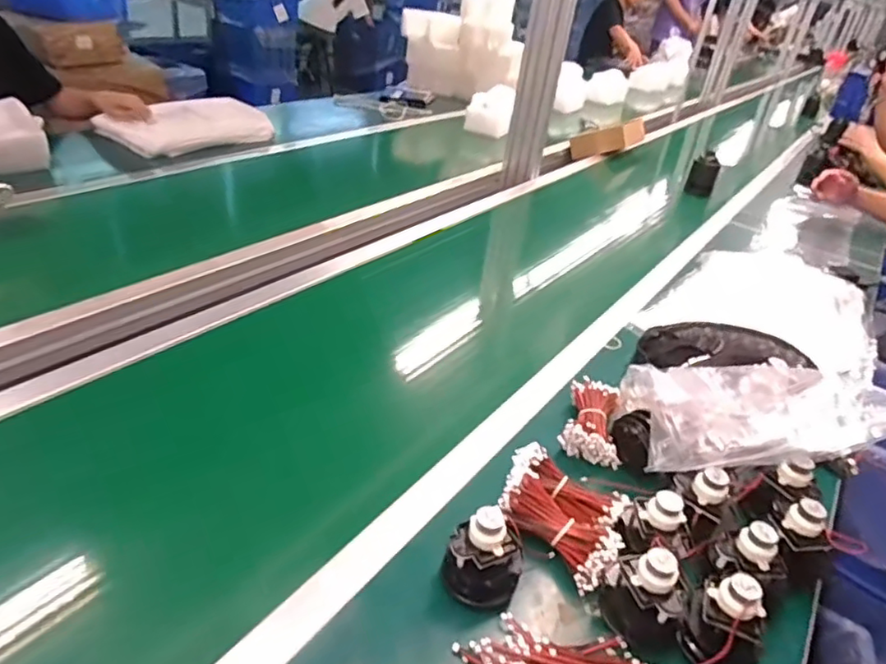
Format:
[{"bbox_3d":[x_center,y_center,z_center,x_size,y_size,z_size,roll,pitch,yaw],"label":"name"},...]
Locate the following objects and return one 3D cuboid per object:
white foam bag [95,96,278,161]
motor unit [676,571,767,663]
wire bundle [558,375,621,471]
[{"bbox_3d":[-0.624,-0.519,1.514,0.203,0.080,0.369,29,38,30],"label":"white foam bag"},{"bbox_3d":[0.237,0.246,0.503,0.064,0.078,0.054,32,40,32],"label":"motor unit"},{"bbox_3d":[0.188,0.108,0.746,0.070,0.040,0.118,15,34,12],"label":"wire bundle"}]

